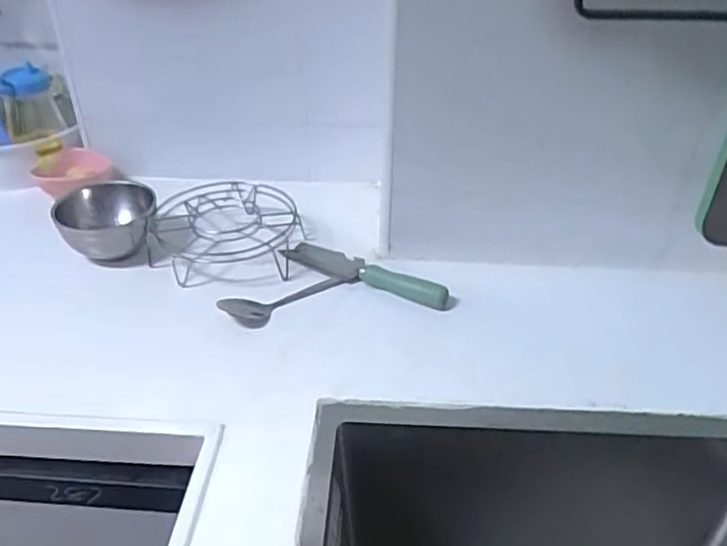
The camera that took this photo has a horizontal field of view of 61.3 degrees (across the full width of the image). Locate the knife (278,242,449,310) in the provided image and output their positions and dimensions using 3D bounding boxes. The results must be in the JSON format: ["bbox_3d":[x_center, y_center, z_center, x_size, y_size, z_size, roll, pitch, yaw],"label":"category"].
[{"bbox_3d":[0.001,-0.003,0.677,0.195,0.023,0.037,21,40,26],"label":"knife"}]

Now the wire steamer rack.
[{"bbox_3d":[-0.159,-0.054,0.718,0.165,0.055,0.135,0,35,0],"label":"wire steamer rack"}]

